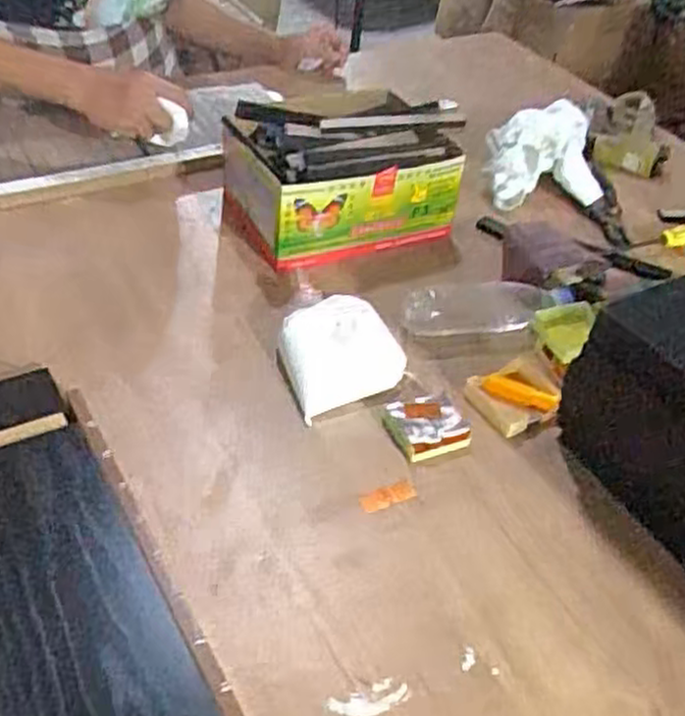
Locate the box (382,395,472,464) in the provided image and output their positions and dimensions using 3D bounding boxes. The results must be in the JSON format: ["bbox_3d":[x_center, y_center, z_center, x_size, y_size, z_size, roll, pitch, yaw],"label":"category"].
[{"bbox_3d":[0.078,0.063,0.726,0.068,0.013,0.066,-15,46,-22],"label":"box"}]

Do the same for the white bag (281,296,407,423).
[{"bbox_3d":[-0.009,-0.011,0.771,0.117,0.046,0.115,-19,48,-26],"label":"white bag"}]

